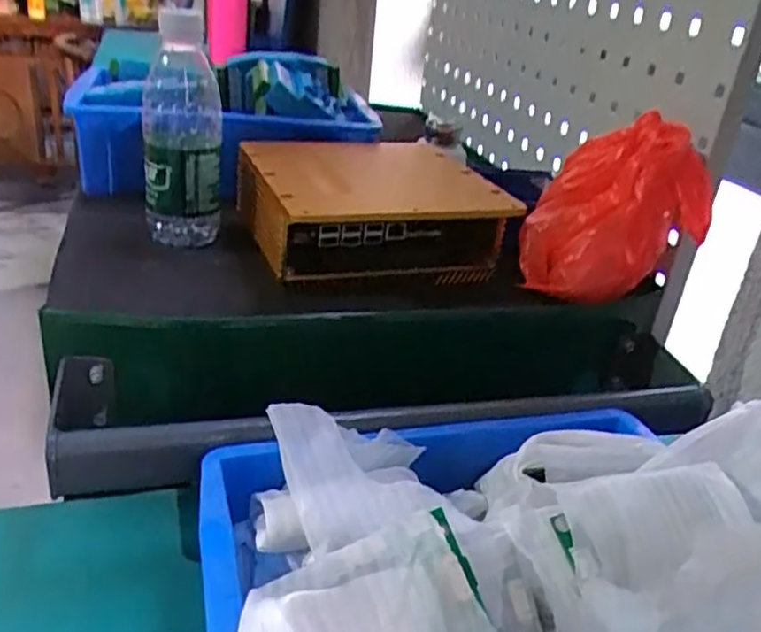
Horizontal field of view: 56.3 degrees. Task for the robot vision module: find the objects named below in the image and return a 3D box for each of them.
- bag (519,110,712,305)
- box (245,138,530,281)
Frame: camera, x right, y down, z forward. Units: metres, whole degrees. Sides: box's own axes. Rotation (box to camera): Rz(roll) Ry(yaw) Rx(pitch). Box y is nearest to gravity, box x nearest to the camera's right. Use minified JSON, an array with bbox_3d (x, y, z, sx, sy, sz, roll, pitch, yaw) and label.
[{"bbox_3d":[0.177,-0.079,0.535,0.127,0.125,0.078,15,28,19],"label":"bag"},{"bbox_3d":[-0.014,-0.092,0.598,0.195,0.066,0.181,-5,28,-19],"label":"box"}]

